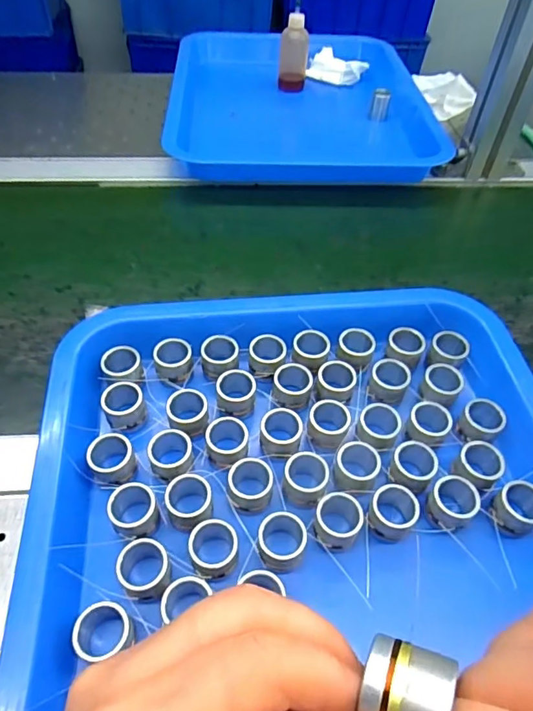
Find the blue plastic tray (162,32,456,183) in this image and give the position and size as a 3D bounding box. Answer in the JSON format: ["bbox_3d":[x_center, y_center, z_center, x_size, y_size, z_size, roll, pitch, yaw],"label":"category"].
[{"bbox_3d":[0.036,-0.326,0.639,0.297,0.051,0.361,0,48,-5],"label":"blue plastic tray"}]

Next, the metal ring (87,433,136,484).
[{"bbox_3d":[-0.089,0.060,0.291,0.024,0.022,0.022,2,48,-3],"label":"metal ring"}]

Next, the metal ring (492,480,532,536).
[{"bbox_3d":[0.141,0.086,0.284,0.027,0.020,0.024,-19,52,-20],"label":"metal ring"}]

